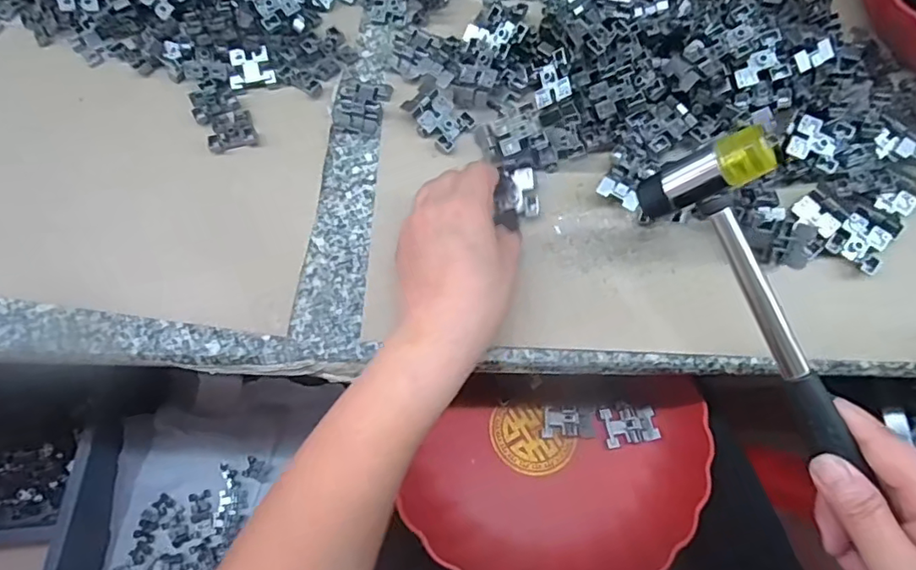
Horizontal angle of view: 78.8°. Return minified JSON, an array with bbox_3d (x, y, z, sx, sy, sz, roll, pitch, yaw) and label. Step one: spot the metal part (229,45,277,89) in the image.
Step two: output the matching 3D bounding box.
[{"bbox_3d":[-0.149,-0.157,0.403,0.032,0.009,0.028,-10,89,-3],"label":"metal part"}]

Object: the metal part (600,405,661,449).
[{"bbox_3d":[0.141,0.115,0.457,0.043,0.004,0.030,-9,73,-1],"label":"metal part"}]

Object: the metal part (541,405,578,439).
[{"bbox_3d":[0.083,0.111,0.455,0.028,0.009,0.024,-4,73,0],"label":"metal part"}]

